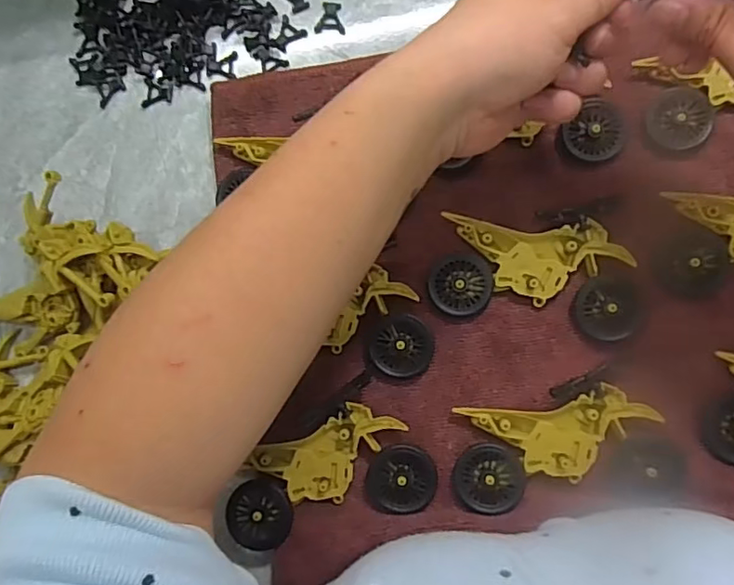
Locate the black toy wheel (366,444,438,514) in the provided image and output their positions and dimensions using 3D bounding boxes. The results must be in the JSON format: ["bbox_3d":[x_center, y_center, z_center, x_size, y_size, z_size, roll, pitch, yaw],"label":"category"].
[{"bbox_3d":[0.020,0.104,0.318,0.037,0.009,0.035,5,83,7],"label":"black toy wheel"}]

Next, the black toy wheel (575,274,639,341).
[{"bbox_3d":[0.137,0.008,0.320,0.035,0.007,0.036,-1,83,6],"label":"black toy wheel"}]

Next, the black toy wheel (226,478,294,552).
[{"bbox_3d":[-0.061,0.128,0.322,0.037,0.006,0.036,-2,83,6],"label":"black toy wheel"}]

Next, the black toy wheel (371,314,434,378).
[{"bbox_3d":[0.020,0.031,0.328,0.035,0.009,0.035,-1,83,6],"label":"black toy wheel"}]

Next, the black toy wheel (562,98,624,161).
[{"bbox_3d":[0.136,-0.096,0.335,0.032,0.006,0.037,43,89,9],"label":"black toy wheel"}]

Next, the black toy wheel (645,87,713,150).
[{"bbox_3d":[0.182,-0.102,0.328,0.035,0.004,0.037,-1,83,6],"label":"black toy wheel"}]

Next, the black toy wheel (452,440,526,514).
[{"bbox_3d":[0.068,0.103,0.314,0.037,0.004,0.036,0,87,5],"label":"black toy wheel"}]

